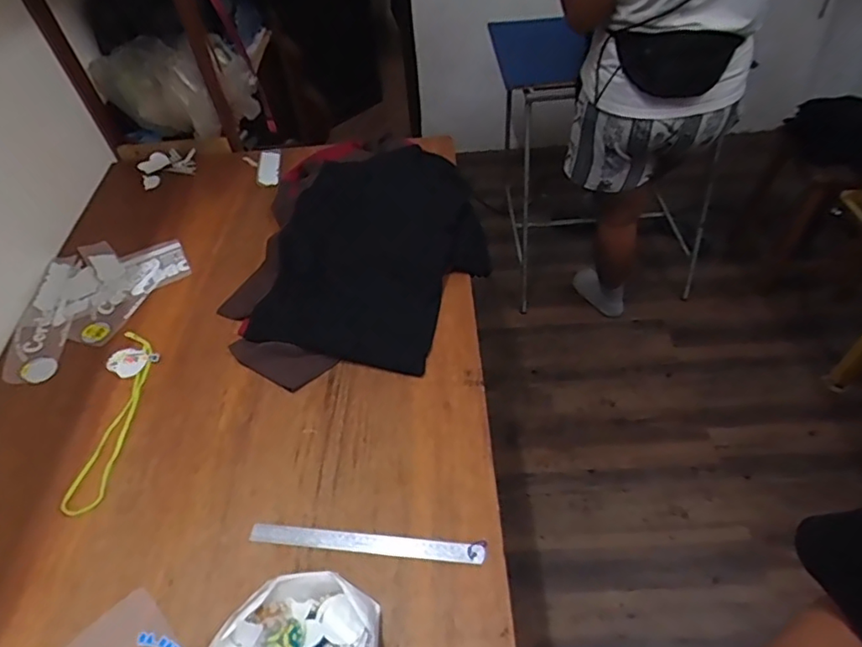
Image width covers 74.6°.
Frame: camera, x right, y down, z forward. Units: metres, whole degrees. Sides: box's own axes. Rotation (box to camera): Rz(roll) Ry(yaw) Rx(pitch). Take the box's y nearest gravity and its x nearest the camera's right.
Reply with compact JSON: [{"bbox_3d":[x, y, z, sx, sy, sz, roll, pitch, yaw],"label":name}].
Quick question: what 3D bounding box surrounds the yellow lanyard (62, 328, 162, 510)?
[{"bbox_3d":[-0.538,0.149,0.969,0.088,0.006,0.352,-7,50,-1],"label":"yellow lanyard"}]

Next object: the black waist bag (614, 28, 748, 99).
[{"bbox_3d":[0.563,-0.604,1.311,0.269,0.149,0.089,0,50,4],"label":"black waist bag"}]

